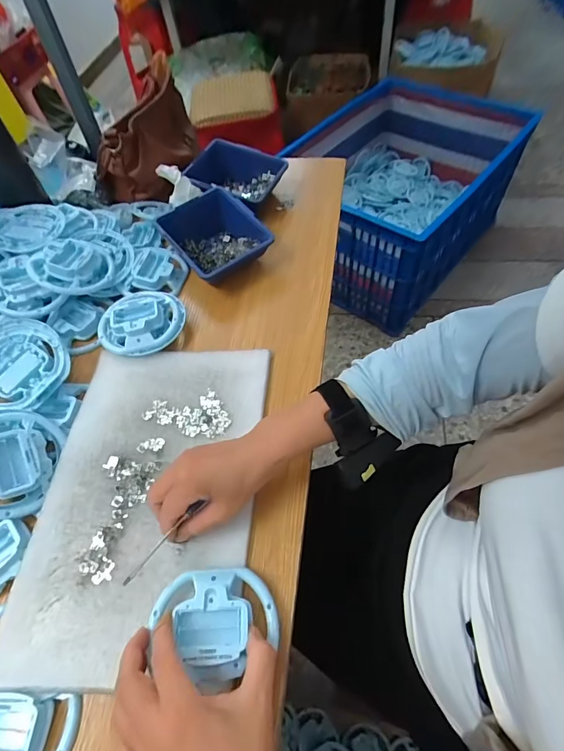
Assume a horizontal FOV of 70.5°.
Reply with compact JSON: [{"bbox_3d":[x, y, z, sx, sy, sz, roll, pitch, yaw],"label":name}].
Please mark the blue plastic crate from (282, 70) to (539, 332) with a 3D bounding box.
[{"bbox_3d":[0.411,-0.680,1.515,0.654,0.444,0.814,36,66,24],"label":"blue plastic crate"}]

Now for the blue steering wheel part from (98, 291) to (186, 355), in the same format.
[{"bbox_3d":[-0.182,-0.069,0.517,0.110,0.029,0.089,-20,59,-11],"label":"blue steering wheel part"}]

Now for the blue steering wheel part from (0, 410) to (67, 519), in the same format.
[{"bbox_3d":[-0.283,0.085,0.403,0.096,0.022,0.104,15,62,-20],"label":"blue steering wheel part"}]

